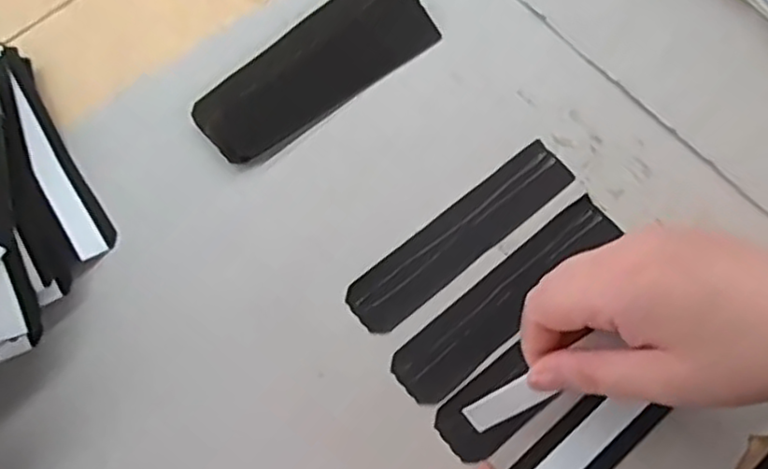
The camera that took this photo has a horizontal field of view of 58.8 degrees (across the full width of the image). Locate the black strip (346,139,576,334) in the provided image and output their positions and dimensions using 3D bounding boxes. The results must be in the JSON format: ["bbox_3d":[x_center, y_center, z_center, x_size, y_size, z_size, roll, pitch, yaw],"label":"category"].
[{"bbox_3d":[0.041,0.000,0.368,0.139,0.004,0.033,-38,70,-11],"label":"black strip"}]

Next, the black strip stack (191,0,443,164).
[{"bbox_3d":[-0.041,-0.099,0.404,0.146,0.009,0.061,-39,73,-11],"label":"black strip stack"}]

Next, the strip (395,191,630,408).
[{"bbox_3d":[0.064,0.032,0.352,0.139,0.004,0.032,-39,68,-11],"label":"strip"}]

